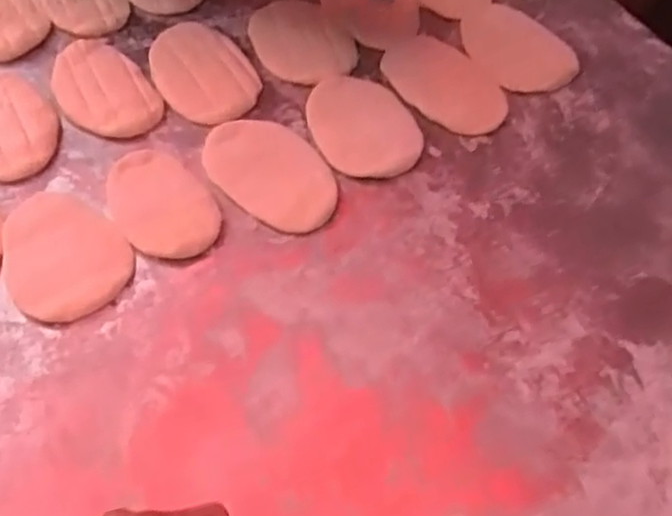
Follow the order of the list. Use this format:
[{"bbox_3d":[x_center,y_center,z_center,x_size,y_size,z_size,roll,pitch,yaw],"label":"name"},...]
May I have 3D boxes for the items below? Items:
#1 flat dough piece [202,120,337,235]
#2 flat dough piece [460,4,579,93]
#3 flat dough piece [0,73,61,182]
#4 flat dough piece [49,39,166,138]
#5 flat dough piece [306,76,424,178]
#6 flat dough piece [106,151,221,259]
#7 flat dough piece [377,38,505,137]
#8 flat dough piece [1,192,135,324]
[{"bbox_3d":[-0.050,-0.073,0.590,0.081,0.005,0.128,-39,62,-24],"label":"flat dough piece"},{"bbox_3d":[0.169,-0.201,0.680,0.080,0.011,0.126,-16,55,-11],"label":"flat dough piece"},{"bbox_3d":[-0.280,-0.116,0.614,0.077,0.009,0.119,-25,58,-17],"label":"flat dough piece"},{"bbox_3d":[-0.209,-0.157,0.636,0.076,0.022,0.125,-30,59,-19],"label":"flat dough piece"},{"bbox_3d":[0.023,-0.115,0.617,0.088,0.005,0.119,-16,55,-11],"label":"flat dough piece"},{"bbox_3d":[-0.139,-0.045,0.561,0.071,0.022,0.111,-33,60,-21],"label":"flat dough piece"},{"bbox_3d":[0.099,-0.159,0.659,0.081,0.005,0.132,-26,58,-17],"label":"flat dough piece"},{"bbox_3d":[-0.206,-0.006,0.539,0.085,0.010,0.124,-31,59,-20],"label":"flat dough piece"}]

